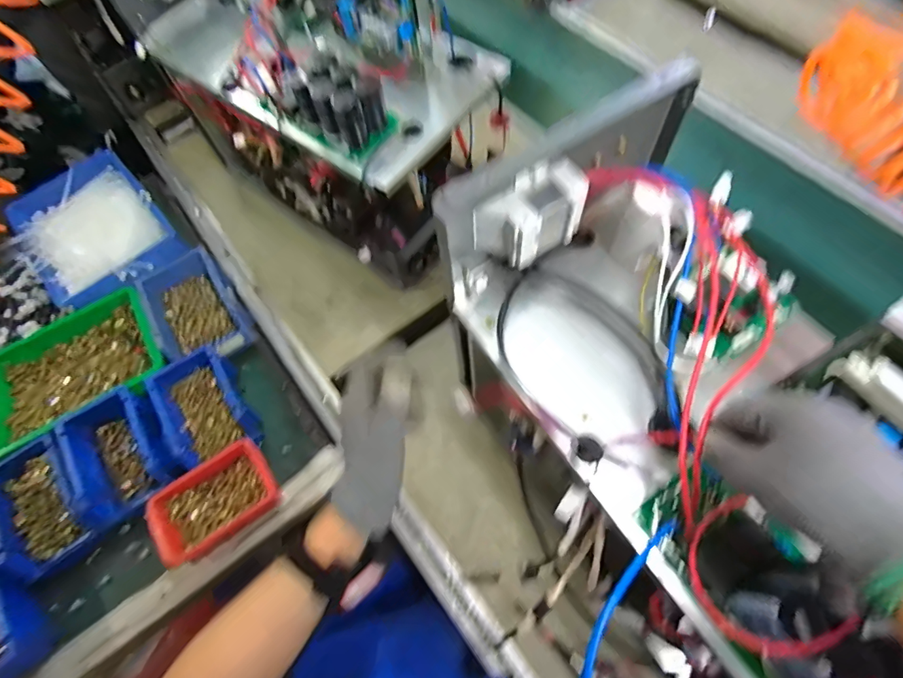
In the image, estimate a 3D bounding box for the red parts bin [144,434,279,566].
[{"bbox_3d":[-0.314,0.218,0.608,0.159,0.047,0.098,-36,68,-13],"label":"red parts bin"}]

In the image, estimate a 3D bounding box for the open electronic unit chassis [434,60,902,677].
[{"bbox_3d":[0.210,0.034,0.375,0.257,0.203,0.456,-28,66,-9],"label":"open electronic unit chassis"}]

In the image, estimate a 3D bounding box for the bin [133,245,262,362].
[{"bbox_3d":[-0.409,-0.043,0.721,0.129,0.054,0.186,-35,67,-12],"label":"bin"}]

